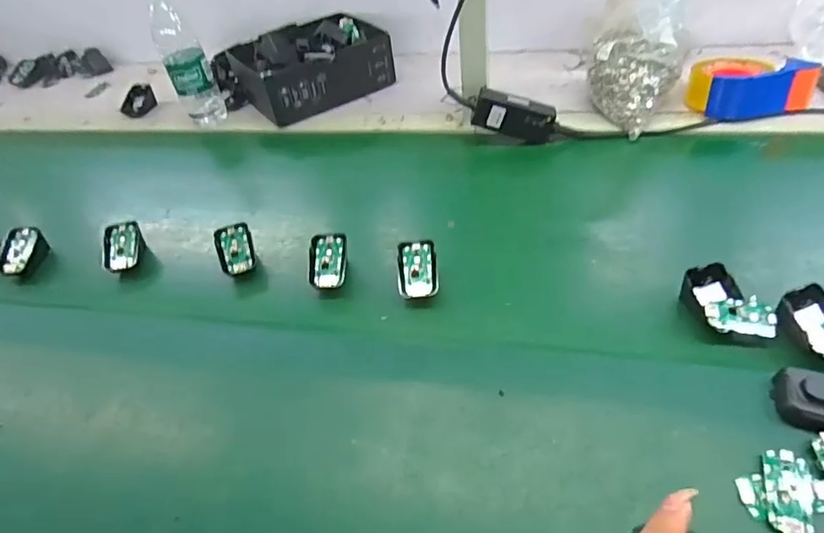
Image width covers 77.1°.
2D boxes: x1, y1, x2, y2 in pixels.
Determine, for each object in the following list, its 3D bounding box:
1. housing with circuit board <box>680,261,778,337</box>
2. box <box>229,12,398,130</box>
[{"bbox_3d":[0.310,0.042,0.518,0.060,0.040,0.085,-13,46,-4],"label":"housing with circuit board"},{"bbox_3d":[-0.165,-0.359,0.918,0.253,0.090,0.158,-28,49,-18],"label":"box"}]

